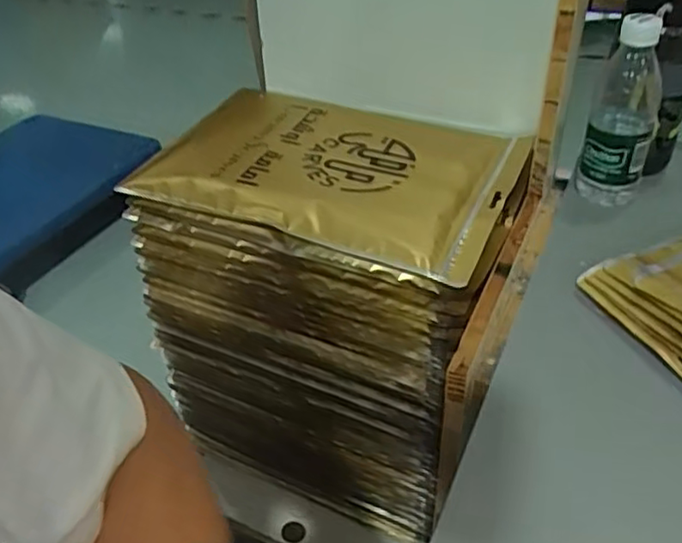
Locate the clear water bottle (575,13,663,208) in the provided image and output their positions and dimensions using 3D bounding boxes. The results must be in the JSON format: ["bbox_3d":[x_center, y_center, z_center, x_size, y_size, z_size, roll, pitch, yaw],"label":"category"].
[{"bbox_3d":[0.271,-0.154,0.624,0.057,0.167,0.069,14,42,21],"label":"clear water bottle"}]

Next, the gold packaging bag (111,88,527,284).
[{"bbox_3d":[-0.019,-0.104,0.664,0.363,0.029,0.221,16,49,19],"label":"gold packaging bag"}]

